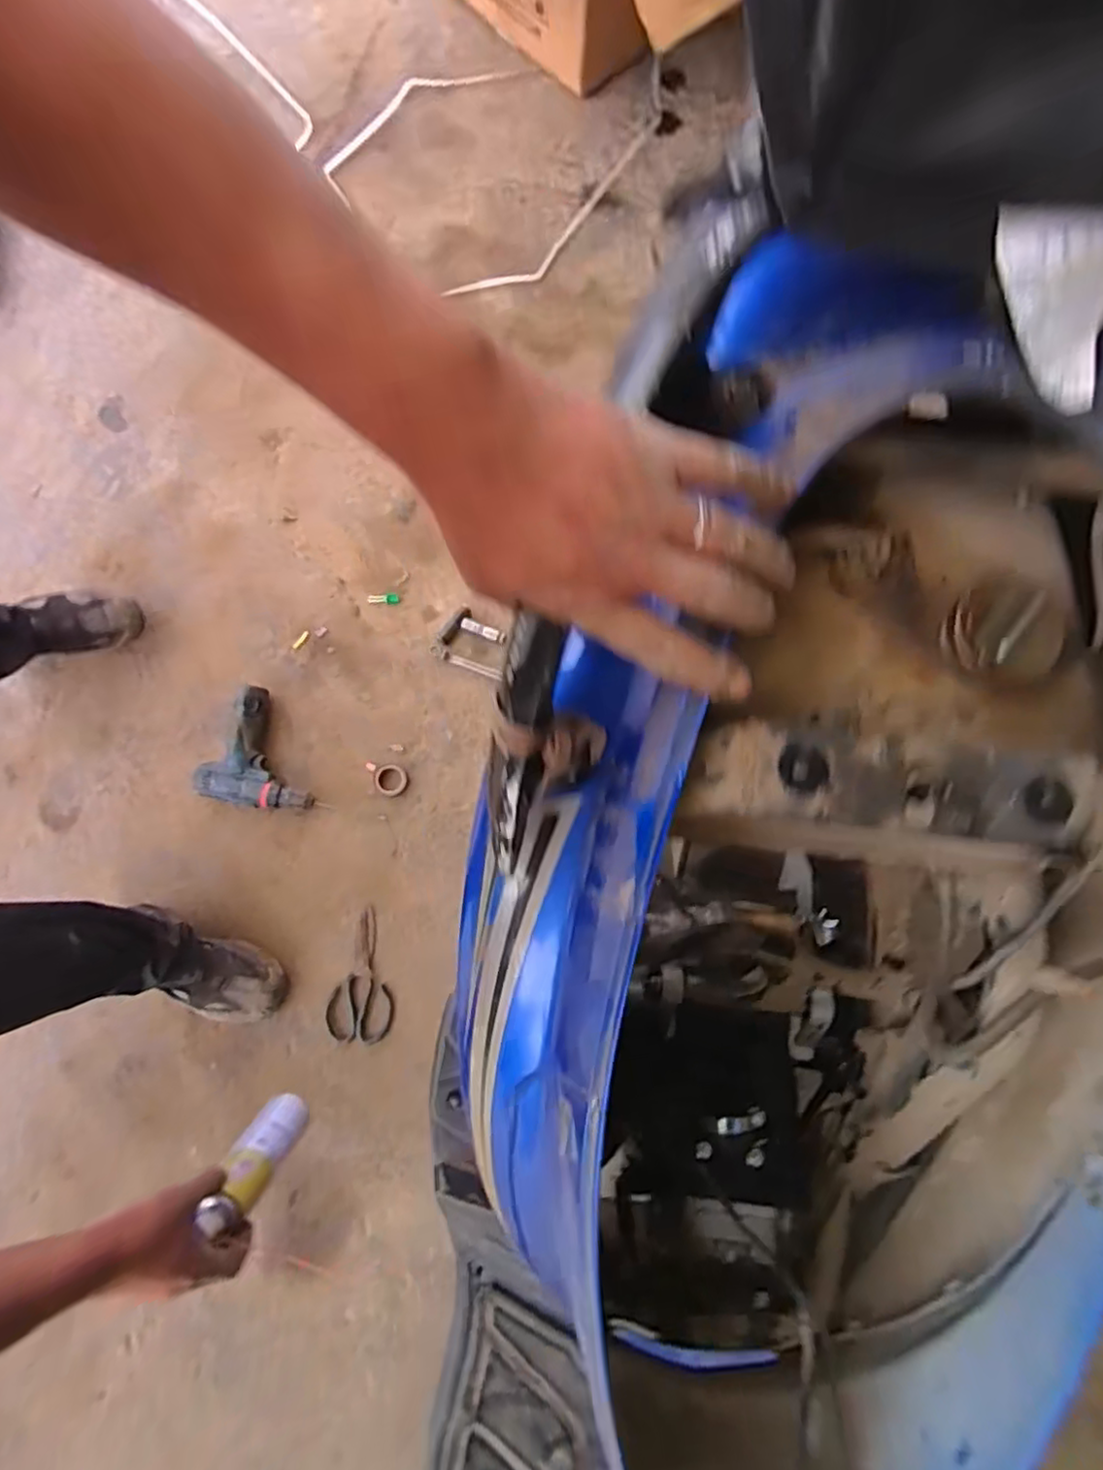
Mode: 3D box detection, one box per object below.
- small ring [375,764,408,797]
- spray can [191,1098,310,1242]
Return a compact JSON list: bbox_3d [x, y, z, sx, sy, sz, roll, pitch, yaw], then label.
[{"bbox_3d":[-0.262,0.074,1.077,0.053,0.019,0.051,-15,80,-4],"label":"small ring"},{"bbox_3d":[-0.312,0.448,0.705,0.044,0.170,0.047,1,98,7],"label":"spray can"}]

